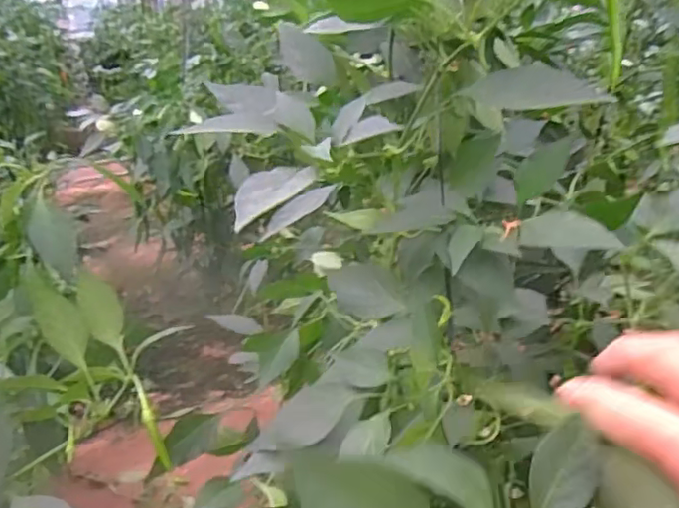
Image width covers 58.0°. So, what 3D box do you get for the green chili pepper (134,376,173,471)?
[{"bbox_3d":[-0.130,0.117,0.425,0.009,0.067,0.009,-17,-16,-30],"label":"green chili pepper"}]

